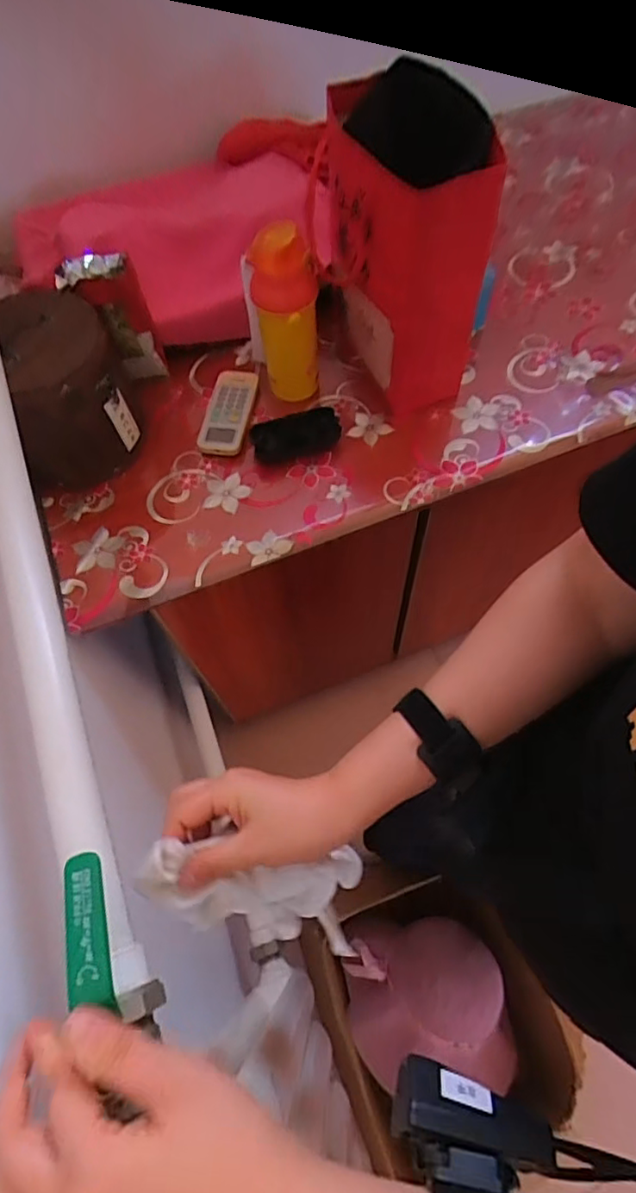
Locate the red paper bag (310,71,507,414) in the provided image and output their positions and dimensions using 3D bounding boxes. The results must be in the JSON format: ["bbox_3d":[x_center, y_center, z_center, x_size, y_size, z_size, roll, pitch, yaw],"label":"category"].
[{"bbox_3d":[0.092,-0.372,0.652,0.130,0.290,0.188,-22,65,-8],"label":"red paper bag"}]

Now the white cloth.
[{"bbox_3d":[-0.047,0.195,0.379,0.142,0.066,0.054,14,62,-22],"label":"white cloth"}]

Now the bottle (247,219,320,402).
[{"bbox_3d":[-0.037,-0.322,0.673,0.067,0.222,0.053,-8,64,-1],"label":"bottle"}]

